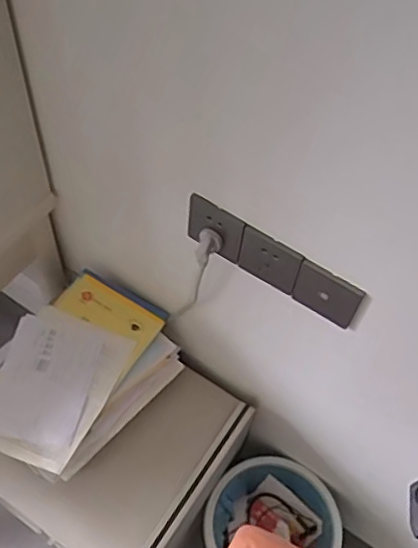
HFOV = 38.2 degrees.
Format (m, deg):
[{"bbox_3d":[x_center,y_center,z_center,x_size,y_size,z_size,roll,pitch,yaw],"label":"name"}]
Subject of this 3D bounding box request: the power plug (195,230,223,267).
[{"bbox_3d":[0.000,-0.037,0.809,0.031,0.046,0.037,21,57,9],"label":"power plug"}]

